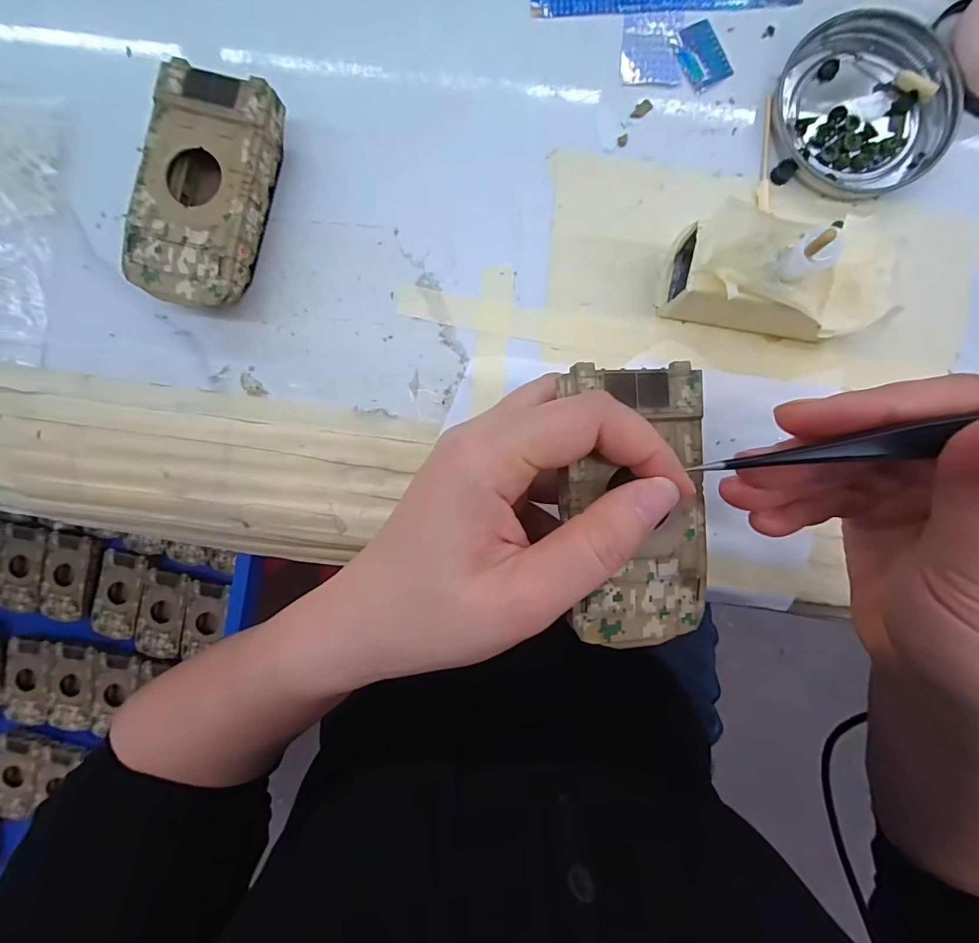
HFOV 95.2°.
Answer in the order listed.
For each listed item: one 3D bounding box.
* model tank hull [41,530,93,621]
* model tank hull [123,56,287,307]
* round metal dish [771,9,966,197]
[{"bbox_3d":[-0.469,0.115,0.492,0.046,0.018,0.098,13,90,2],"label":"model tank hull"},{"bbox_3d":[-0.126,-0.122,0.203,0.050,0.028,0.095,17,90,2],"label":"model tank hull"},{"bbox_3d":[0.170,-0.168,0.204,0.076,0.007,0.077,0,90,2],"label":"round metal dish"}]

